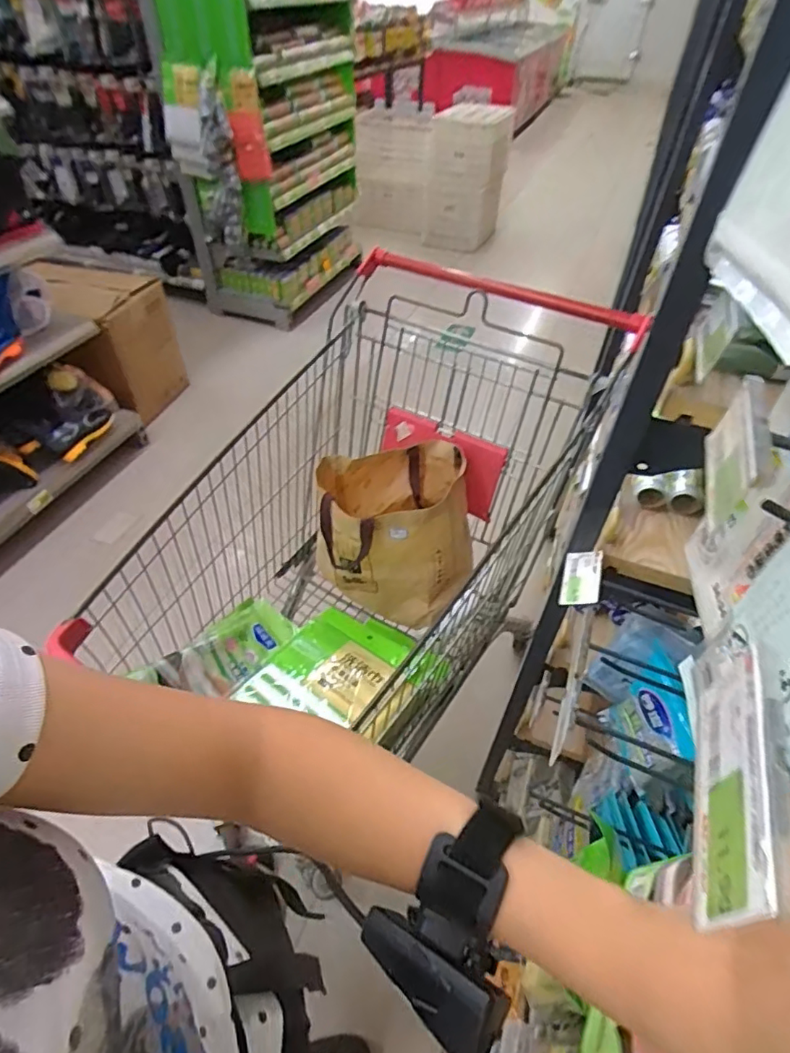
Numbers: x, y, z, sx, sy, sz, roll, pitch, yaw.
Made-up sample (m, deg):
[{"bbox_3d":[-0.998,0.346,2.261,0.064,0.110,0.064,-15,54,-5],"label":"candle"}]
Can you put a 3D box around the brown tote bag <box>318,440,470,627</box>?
[{"bbox_3d":[0.000,0.013,1.049,0.260,0.281,0.223,-6,46,-6],"label":"brown tote bag"}]

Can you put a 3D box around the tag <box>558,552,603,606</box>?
[{"bbox_3d":[0.218,0.062,0.636,0.043,0.009,0.076,3,52,25],"label":"tag"}]

